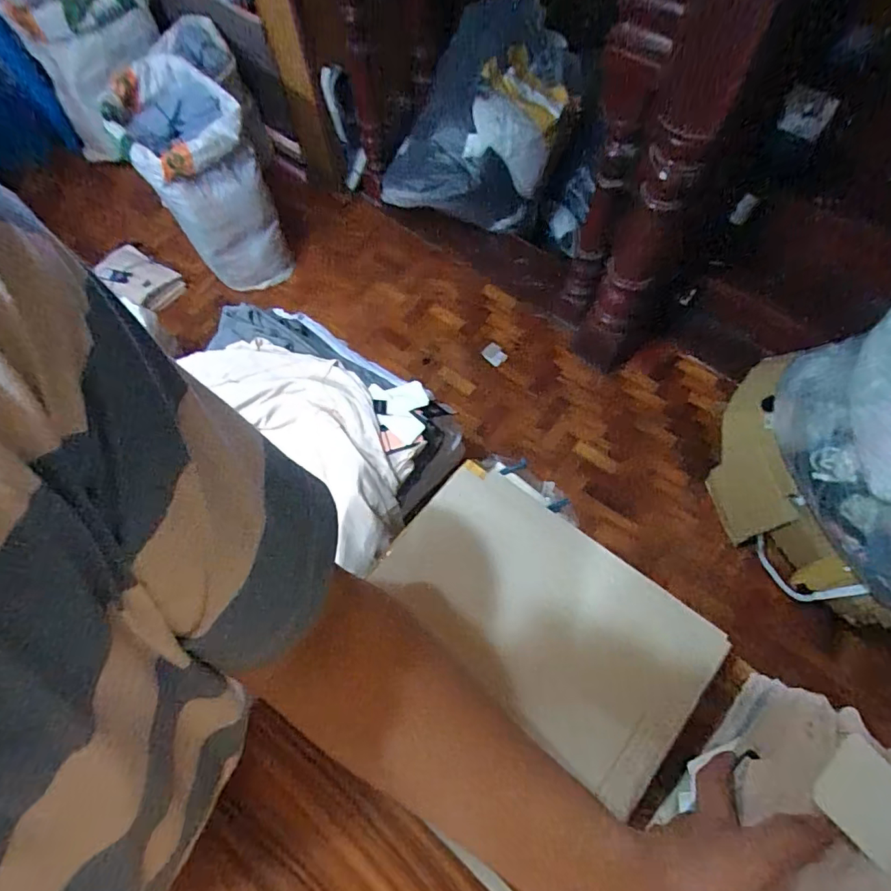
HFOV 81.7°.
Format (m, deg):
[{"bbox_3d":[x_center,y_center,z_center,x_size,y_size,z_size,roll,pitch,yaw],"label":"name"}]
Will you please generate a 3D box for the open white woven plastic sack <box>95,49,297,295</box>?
[{"bbox_3d":[-0.709,-0.765,1.546,0.299,0.514,0.410,-29,67,-11],"label":"open white woven plastic sack"}]

